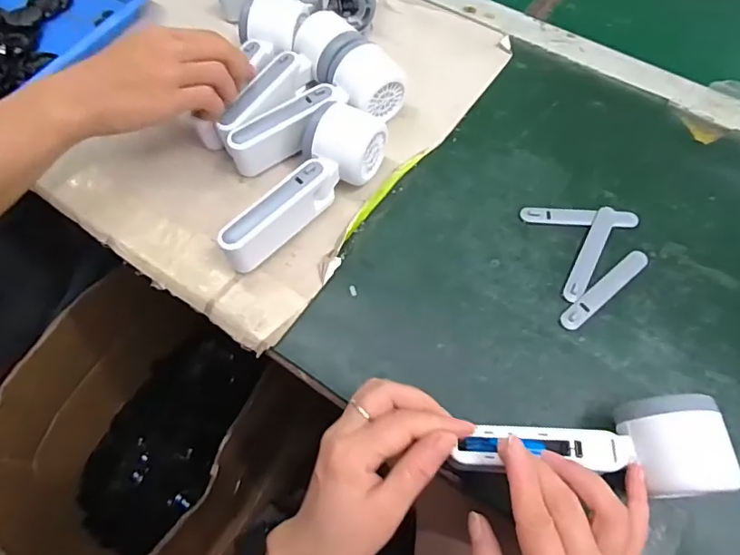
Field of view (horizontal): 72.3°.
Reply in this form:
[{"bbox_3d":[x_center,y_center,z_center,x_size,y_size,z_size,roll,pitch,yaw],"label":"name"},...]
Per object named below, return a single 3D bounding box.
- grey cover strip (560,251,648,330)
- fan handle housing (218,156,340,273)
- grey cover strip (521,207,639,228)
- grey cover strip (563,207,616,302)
[{"bbox_3d":[0.183,0.009,0.393,0.094,0.004,0.016,-36,68,-18],"label":"grey cover strip"},{"bbox_3d":[-0.069,-0.051,0.401,0.025,0.045,0.111,41,69,19],"label":"fan handle housing"},{"bbox_3d":[0.176,-0.050,0.424,0.094,0.008,0.015,5,62,2],"label":"grey cover strip"},{"bbox_3d":[0.178,-0.020,0.409,0.015,0.005,0.093,26,65,13],"label":"grey cover strip"}]

